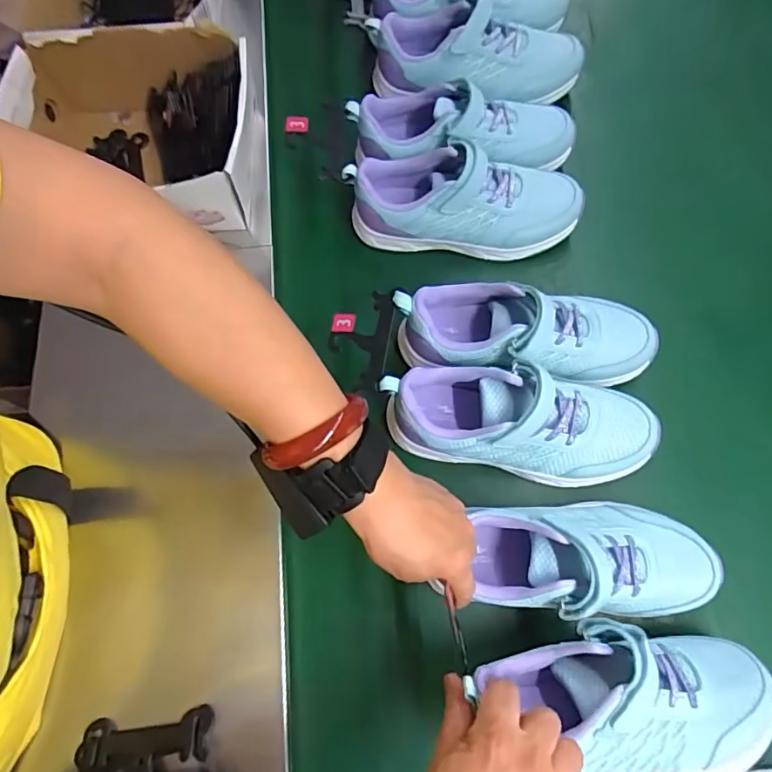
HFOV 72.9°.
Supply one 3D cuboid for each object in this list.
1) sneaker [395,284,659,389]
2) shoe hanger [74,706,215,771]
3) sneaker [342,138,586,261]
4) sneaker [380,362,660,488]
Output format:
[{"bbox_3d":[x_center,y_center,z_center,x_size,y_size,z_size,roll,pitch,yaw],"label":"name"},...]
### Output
[{"bbox_3d":[0.129,-0.051,0.492,0.233,0.088,0.077,2,72,2],"label":"sneaker"},{"bbox_3d":[-0.190,0.280,0.414,0.103,0.018,0.034,-6,72,0],"label":"shoe hanger"},{"bbox_3d":[0.080,-0.192,0.540,0.237,0.075,0.084,3,72,3],"label":"sneaker"},{"bbox_3d":[0.118,0.035,0.465,0.240,0.077,0.085,6,72,4],"label":"sneaker"}]

